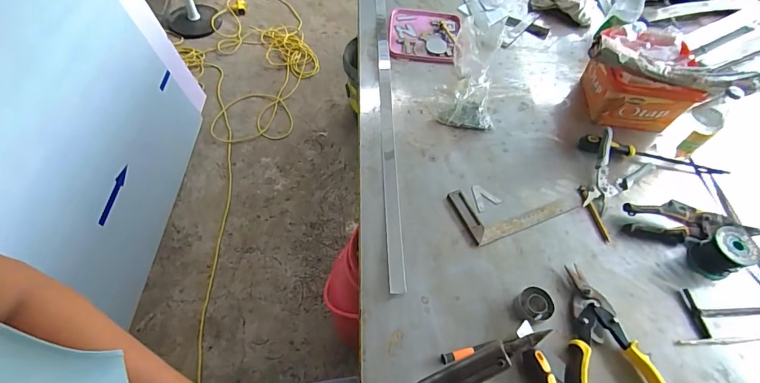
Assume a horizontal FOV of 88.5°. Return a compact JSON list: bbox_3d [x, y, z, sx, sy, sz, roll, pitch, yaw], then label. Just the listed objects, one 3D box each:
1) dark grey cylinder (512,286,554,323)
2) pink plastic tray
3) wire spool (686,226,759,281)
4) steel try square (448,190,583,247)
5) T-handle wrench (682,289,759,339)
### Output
[{"bbox_3d":[0.242,0.181,0.618,0.062,0.020,0.052,-4,58,-8],"label":"dark grey cylinder"},{"bbox_3d":[0.112,-0.402,0.992,0.176,0.024,0.213,9,57,1],"label":"pink plastic tray"},{"bbox_3d":[0.592,0.106,0.675,0.069,0.069,0.069,2,57,-3],"label":"wire spool"},{"bbox_3d":[0.262,0.019,0.734,0.246,0.011,0.110,-16,60,-15],"label":"steel try square"},{"bbox_3d":[0.628,0.200,0.649,0.224,0.009,0.075,0,57,-5],"label":"T-handle wrench"}]

